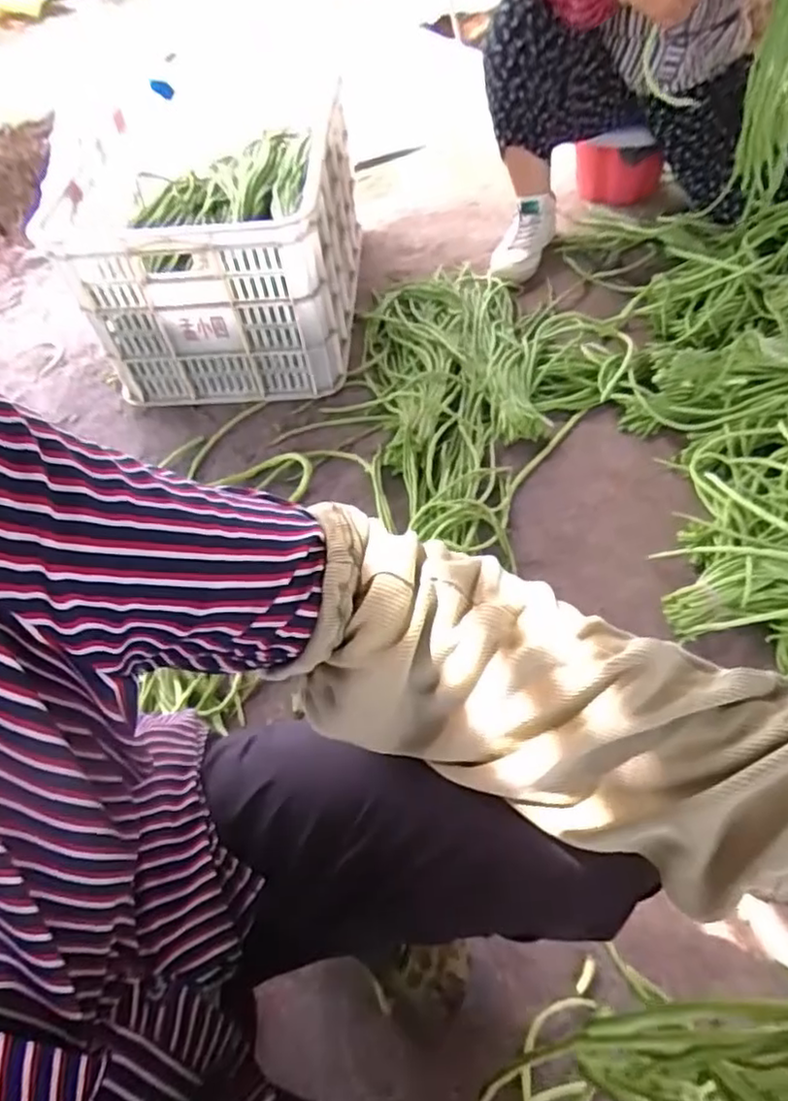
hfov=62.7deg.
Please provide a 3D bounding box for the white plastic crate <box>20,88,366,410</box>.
[{"bbox_3d":[-0.315,-0.544,1.161,0.453,0.332,0.487,-3,51,6],"label":"white plastic crate"}]

